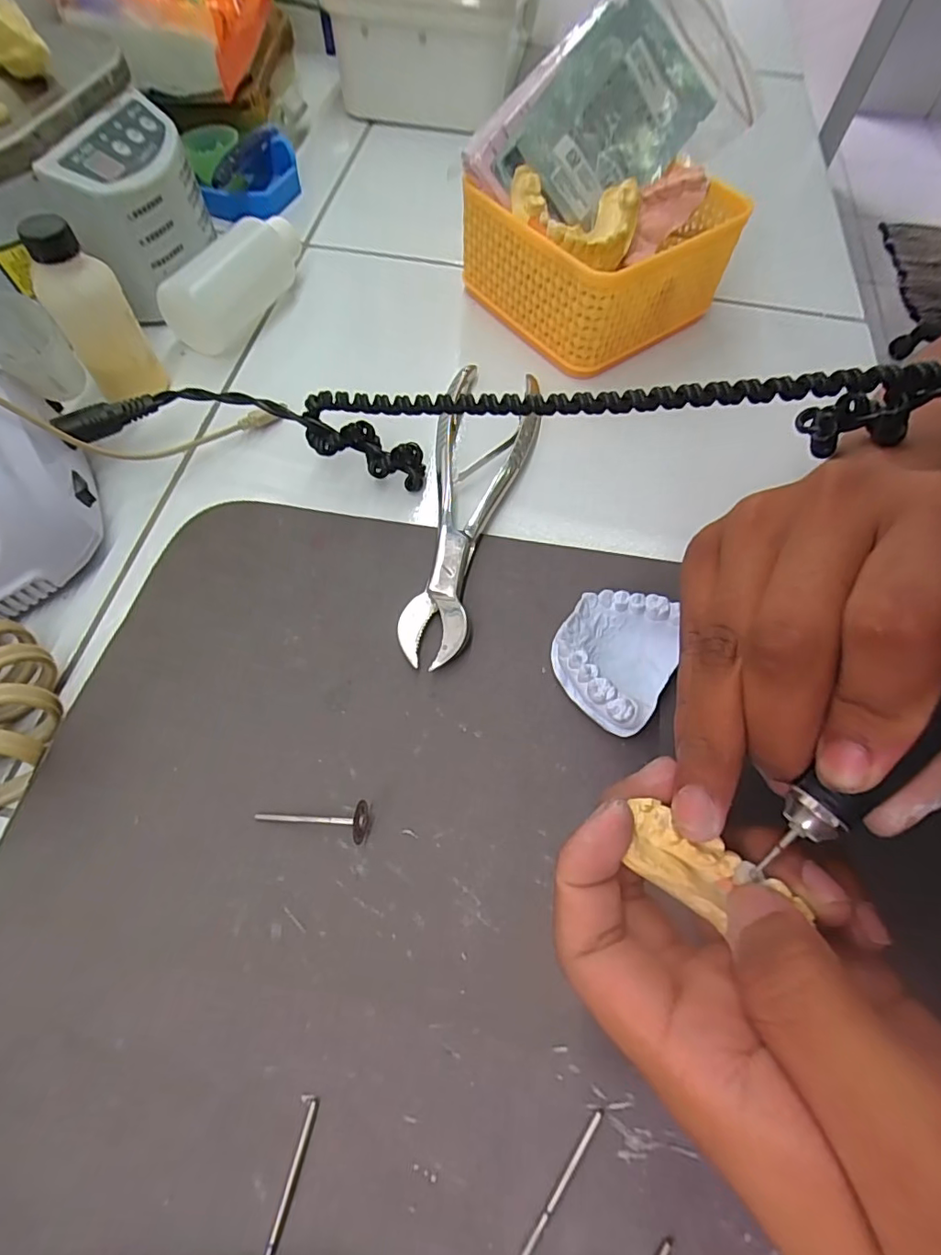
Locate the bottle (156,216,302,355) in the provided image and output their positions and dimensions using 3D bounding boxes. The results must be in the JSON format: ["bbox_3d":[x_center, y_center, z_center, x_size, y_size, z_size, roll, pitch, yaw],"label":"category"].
[{"bbox_3d":[-0.147,-0.221,0.337,0.036,0.041,0.097,24,64,9],"label":"bottle"}]

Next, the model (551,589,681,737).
[{"bbox_3d":[0.063,0.012,0.239,0.048,0.023,0.058,31,65,13],"label":"model"}]

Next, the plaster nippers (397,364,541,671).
[{"bbox_3d":[-0.001,-0.066,0.278,0.052,0.019,0.183,11,63,3],"label":"plaster nippers"}]

